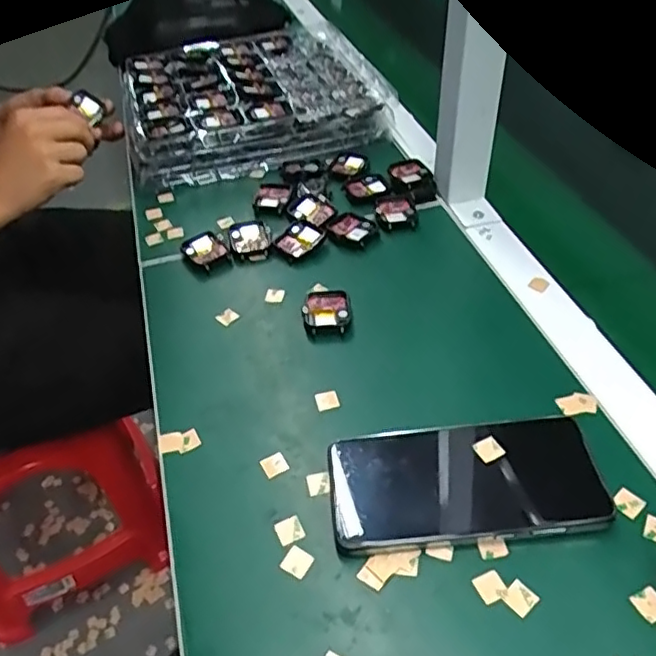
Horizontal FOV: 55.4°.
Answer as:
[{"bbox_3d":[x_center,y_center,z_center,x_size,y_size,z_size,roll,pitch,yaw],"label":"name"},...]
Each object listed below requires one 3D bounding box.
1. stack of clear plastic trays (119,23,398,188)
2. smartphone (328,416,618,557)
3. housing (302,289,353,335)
[{"bbox_3d":[-0.099,-0.281,0.756,0.283,0.056,0.265,-15,45,-13],"label":"stack of clear plastic trays"},{"bbox_3d":[0.083,0.094,0.387,0.161,0.009,0.079,-7,50,0],"label":"smartphone"},{"bbox_3d":[0.000,-0.014,0.506,0.039,0.014,0.040,-2,43,1],"label":"housing"}]

